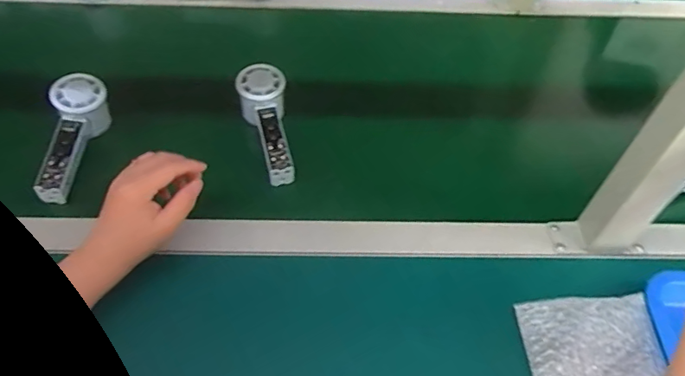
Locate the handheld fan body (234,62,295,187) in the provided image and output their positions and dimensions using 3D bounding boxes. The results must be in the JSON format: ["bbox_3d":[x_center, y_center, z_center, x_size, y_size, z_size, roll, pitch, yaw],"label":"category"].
[{"bbox_3d":[-0.088,-0.074,0.638,0.057,0.057,0.158,-13,71,-12],"label":"handheld fan body"}]

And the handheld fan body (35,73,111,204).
[{"bbox_3d":[-0.308,-0.057,0.598,0.053,0.043,0.152,7,73,2],"label":"handheld fan body"}]

